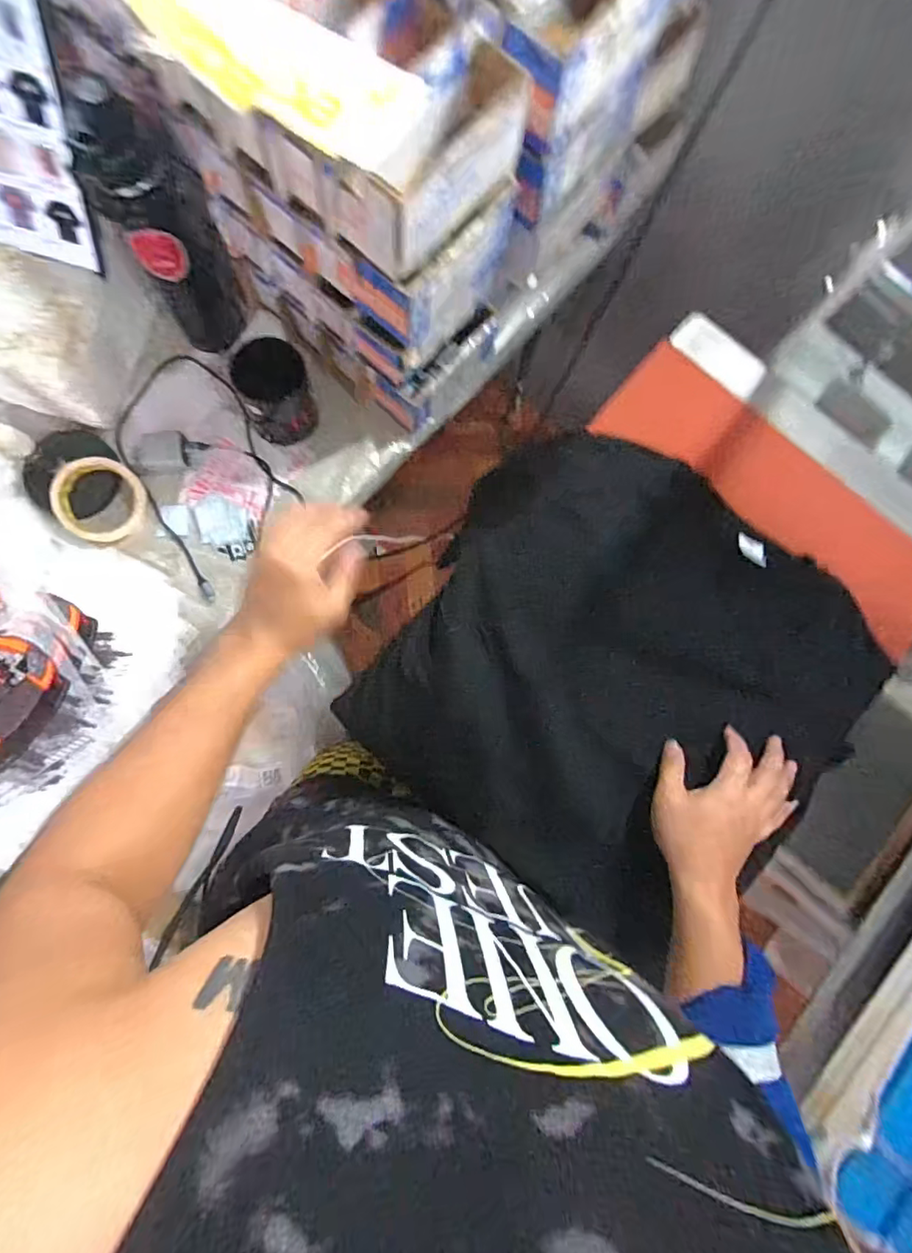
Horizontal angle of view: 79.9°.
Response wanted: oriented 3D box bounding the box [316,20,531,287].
[{"bbox_3d":[-0.022,-0.373,0.432,0.082,0.084,0.161,37,82,0],"label":"box"}]

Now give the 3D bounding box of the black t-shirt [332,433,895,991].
[{"bbox_3d":[0.156,0.064,0.552,0.429,0.069,0.452,33,82,0],"label":"black t-shirt"}]

